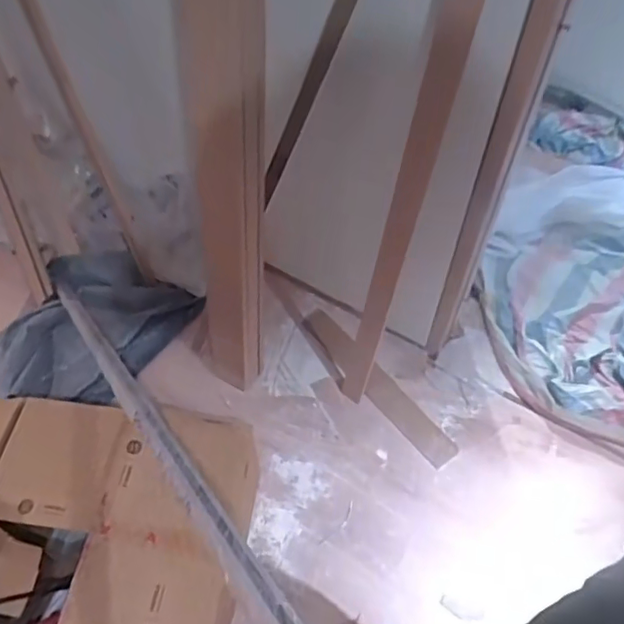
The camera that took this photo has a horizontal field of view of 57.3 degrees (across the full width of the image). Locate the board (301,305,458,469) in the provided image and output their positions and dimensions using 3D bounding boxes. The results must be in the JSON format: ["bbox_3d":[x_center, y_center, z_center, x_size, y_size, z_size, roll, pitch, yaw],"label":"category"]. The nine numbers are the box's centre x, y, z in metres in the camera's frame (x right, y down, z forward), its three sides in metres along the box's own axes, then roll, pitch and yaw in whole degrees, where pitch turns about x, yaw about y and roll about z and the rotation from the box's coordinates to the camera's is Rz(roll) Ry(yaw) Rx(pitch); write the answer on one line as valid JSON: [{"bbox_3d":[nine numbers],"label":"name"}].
[{"bbox_3d":[0.171,0.188,1.530,0.086,0.040,0.537,-33,62,-23],"label":"board"}]

